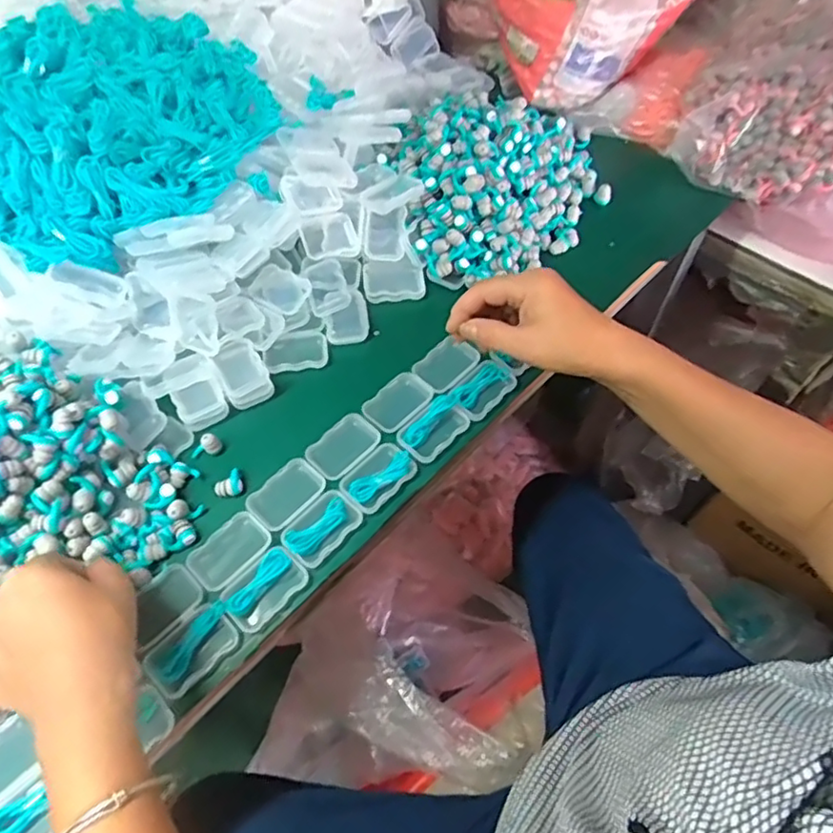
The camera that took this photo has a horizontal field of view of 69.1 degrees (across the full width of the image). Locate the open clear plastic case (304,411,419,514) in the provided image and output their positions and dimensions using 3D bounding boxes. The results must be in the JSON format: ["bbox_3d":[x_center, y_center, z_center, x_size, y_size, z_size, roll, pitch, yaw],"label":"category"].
[{"bbox_3d":[-0.042,0.034,0.465,0.073,0.009,0.055,40,66,23],"label":"open clear plastic case"}]

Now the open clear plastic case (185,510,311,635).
[{"bbox_3d":[-0.118,0.107,0.425,0.073,0.010,0.055,39,66,22],"label":"open clear plastic case"}]

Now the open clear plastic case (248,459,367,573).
[{"bbox_3d":[-0.082,0.069,0.445,0.073,0.011,0.055,40,66,23],"label":"open clear plastic case"}]

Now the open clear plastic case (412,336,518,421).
[{"bbox_3d":[0.041,-0.034,0.509,0.055,0.017,0.075,-39,65,-22],"label":"open clear plastic case"}]

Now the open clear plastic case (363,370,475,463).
[{"bbox_3d":[0.000,-0.002,0.491,0.058,0.015,0.077,-37,64,-21],"label":"open clear plastic case"}]

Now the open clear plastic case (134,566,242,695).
[{"bbox_3d":[-0.159,0.139,0.405,0.056,0.013,0.075,-38,65,-21],"label":"open clear plastic case"}]

